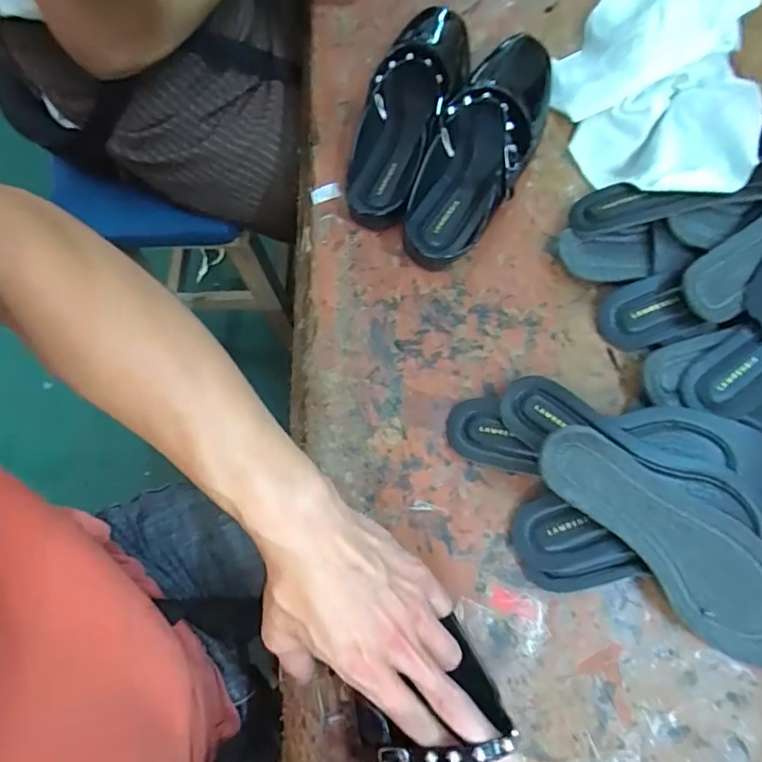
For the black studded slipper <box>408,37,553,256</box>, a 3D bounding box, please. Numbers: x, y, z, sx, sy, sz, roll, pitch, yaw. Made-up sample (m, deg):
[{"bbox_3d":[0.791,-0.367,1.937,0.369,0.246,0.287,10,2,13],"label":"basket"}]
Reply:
[{"bbox_3d":[0.093,-0.212,0.468,0.078,0.065,0.252,25,74,7],"label":"black studded slipper"}]

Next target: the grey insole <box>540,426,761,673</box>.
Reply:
[{"bbox_3d":[0.200,0.106,0.362,0.216,0.023,0.070,44,84,0],"label":"grey insole"}]

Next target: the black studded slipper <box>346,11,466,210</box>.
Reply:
[{"bbox_3d":[0.029,-0.250,0.477,0.076,0.060,0.237,20,73,6],"label":"black studded slipper"}]

